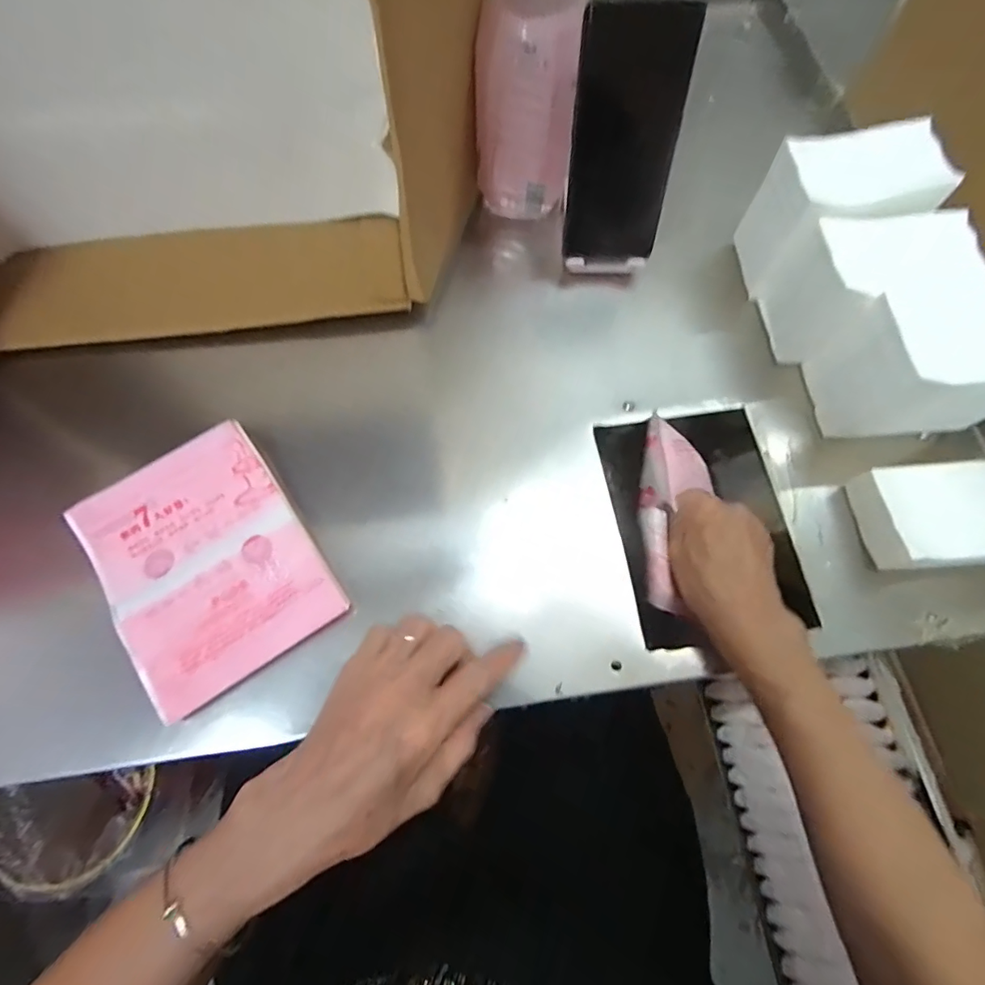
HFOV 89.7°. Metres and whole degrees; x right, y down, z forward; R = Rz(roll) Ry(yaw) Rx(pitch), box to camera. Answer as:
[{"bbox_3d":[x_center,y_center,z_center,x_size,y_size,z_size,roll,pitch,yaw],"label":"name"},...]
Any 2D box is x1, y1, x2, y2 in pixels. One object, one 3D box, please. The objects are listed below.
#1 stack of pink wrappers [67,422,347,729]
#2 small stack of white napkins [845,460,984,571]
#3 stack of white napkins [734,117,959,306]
[{"bbox_3d":[-0.189,0.046,0.330,0.123,0.018,0.157,-33,74,-12],"label":"stack of pink wrappers"},{"bbox_3d":[0.317,0.017,0.354,0.108,0.033,0.070,-6,70,-3],"label":"small stack of white napkins"},{"bbox_3d":[0.261,-0.216,0.390,0.105,0.101,0.074,-4,70,-2],"label":"stack of white napkins"}]

